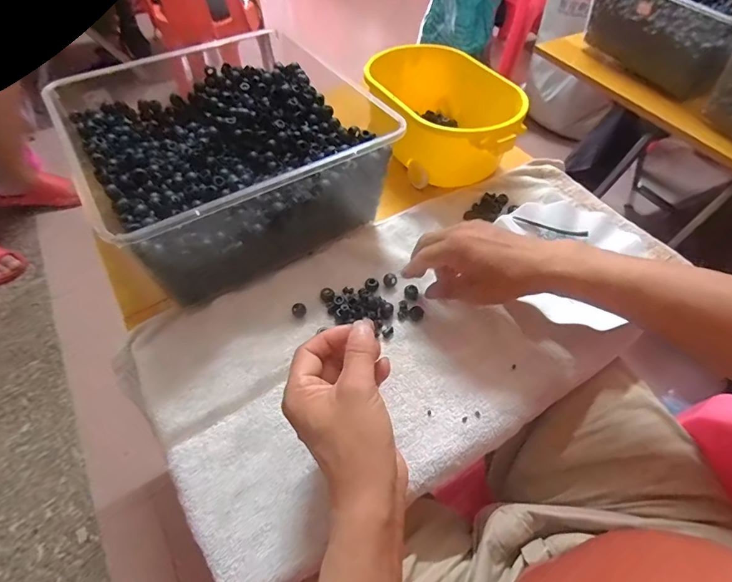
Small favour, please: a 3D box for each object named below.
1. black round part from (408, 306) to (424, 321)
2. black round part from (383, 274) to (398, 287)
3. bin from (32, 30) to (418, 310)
[{"bbox_3d":[0.054,0.024,0.445,0.015,0.009,0.015,1,53,-1],"label":"black round part"},{"bbox_3d":[0.028,-0.012,0.472,0.016,0.009,0.014,7,53,4],"label":"black round part"},{"bbox_3d":[-0.155,-0.155,0.486,0.273,0.121,0.287,-28,58,-21],"label":"bin"}]

